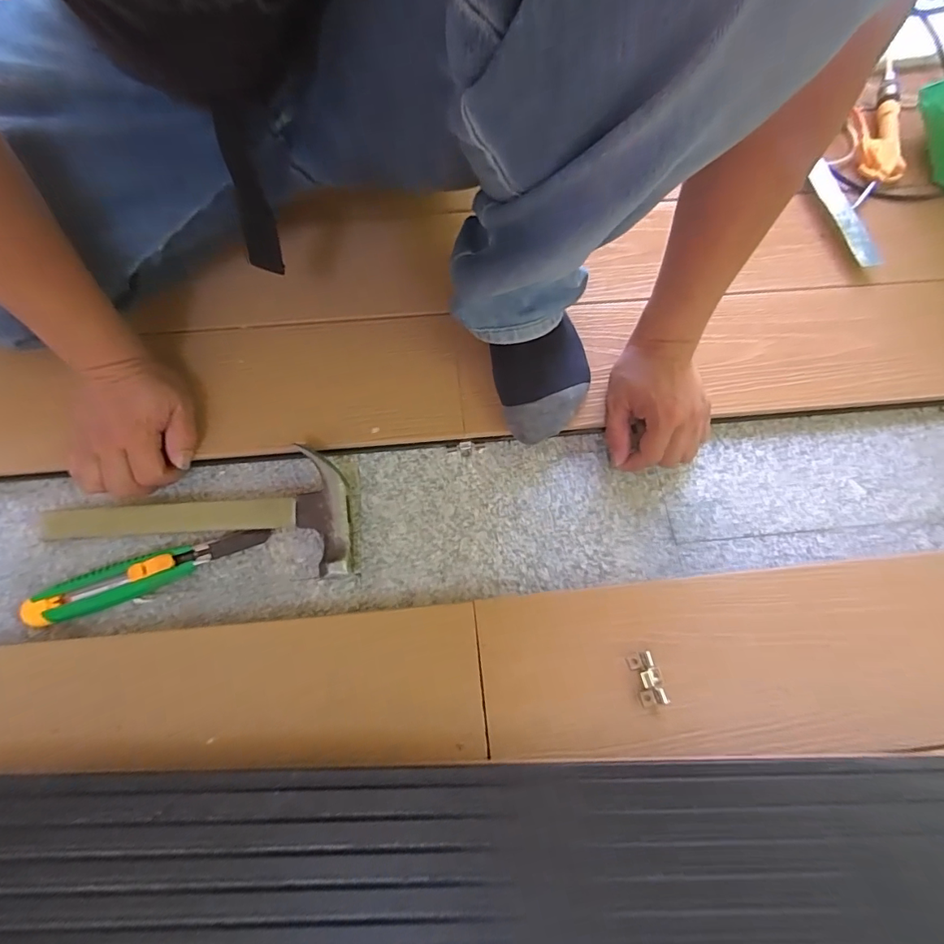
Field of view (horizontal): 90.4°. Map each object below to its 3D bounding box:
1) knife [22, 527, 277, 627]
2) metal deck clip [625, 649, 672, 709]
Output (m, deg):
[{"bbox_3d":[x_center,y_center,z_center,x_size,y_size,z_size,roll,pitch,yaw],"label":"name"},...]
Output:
[{"bbox_3d":[-0.288,0.088,0.418,0.201,0.022,0.034,-18,70,-8],"label":"knife"},{"bbox_3d":[0.143,0.168,0.380,0.021,0.012,0.040,-11,69,-5],"label":"metal deck clip"}]

